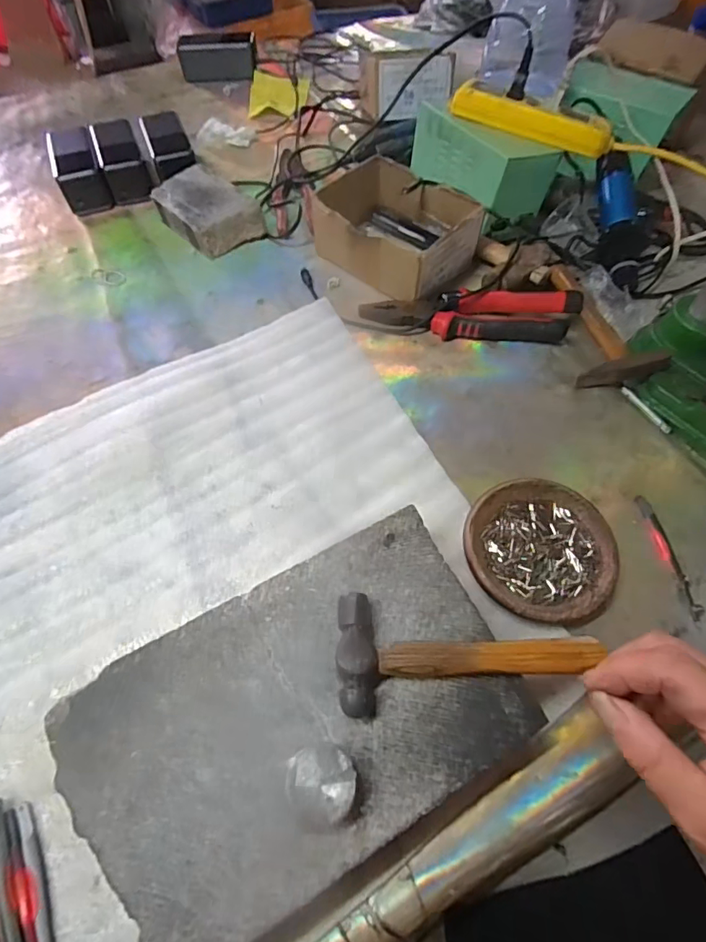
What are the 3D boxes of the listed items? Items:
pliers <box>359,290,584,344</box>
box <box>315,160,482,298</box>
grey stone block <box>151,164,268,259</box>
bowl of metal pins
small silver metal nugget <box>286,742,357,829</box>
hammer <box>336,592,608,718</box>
[{"bbox_3d":[0.120,-0.161,0.497,0.217,0.034,0.047,6,56,3],"label":"pliers"},{"bbox_3d":[0.047,-0.275,0.551,0.166,0.071,0.128,38,64,22],"label":"box"},{"bbox_3d":[-0.182,-0.319,0.593,0.085,0.048,0.132,-38,64,-23],"label":"grey stone block"},{"bbox_3d":[0.143,0.060,0.369,0.109,0.017,0.111,0,56,0],"label":"bowl of metal pins"},{"bbox_3d":[-0.016,0.157,0.242,0.032,0.021,0.036,5,58,2],"label":"small silver metal nugget"},{"bbox_3d":[0.062,0.109,0.272,0.144,0.020,0.060,5,58,3],"label":"hammer"}]

